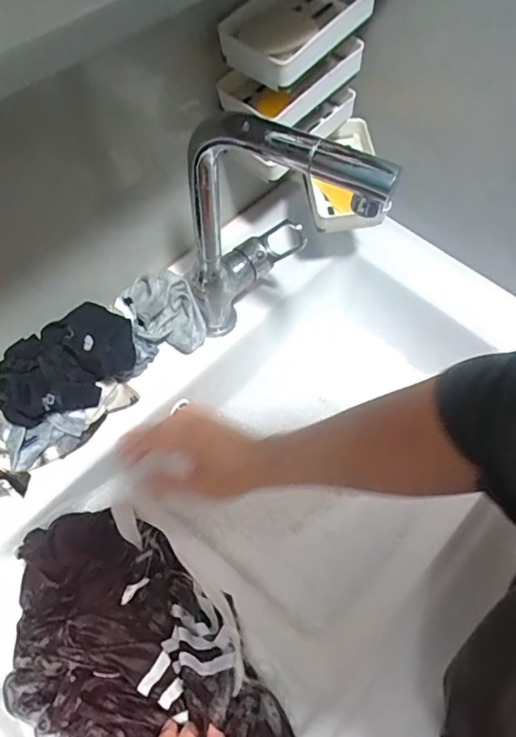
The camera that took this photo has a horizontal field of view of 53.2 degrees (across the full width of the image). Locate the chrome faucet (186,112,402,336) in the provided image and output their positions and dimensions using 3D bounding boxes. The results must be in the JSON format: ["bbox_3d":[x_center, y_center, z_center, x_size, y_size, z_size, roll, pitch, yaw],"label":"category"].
[{"bbox_3d":[0.024,-0.110,0.454,0.161,0.261,0.086,23,62,12],"label":"chrome faucet"}]

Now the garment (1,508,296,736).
[{"bbox_3d":[-0.092,0.252,0.381,0.192,0.086,0.330,-19,62,-11],"label":"garment"}]

